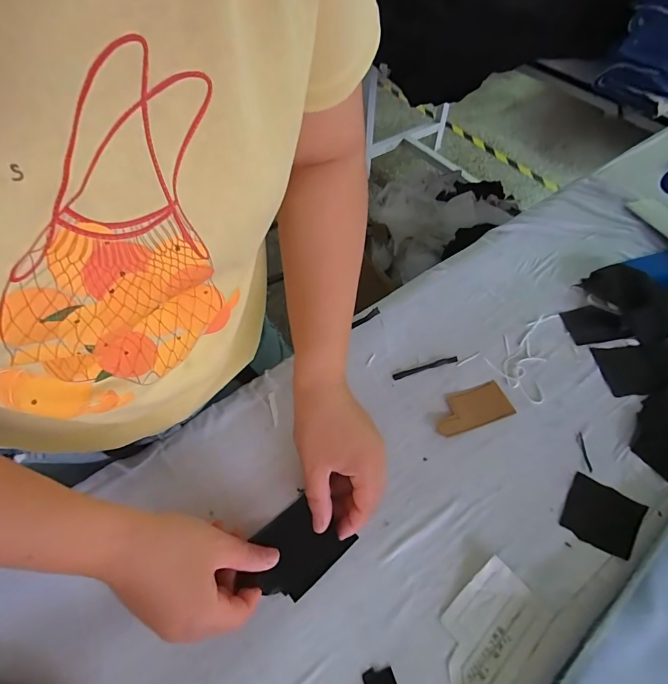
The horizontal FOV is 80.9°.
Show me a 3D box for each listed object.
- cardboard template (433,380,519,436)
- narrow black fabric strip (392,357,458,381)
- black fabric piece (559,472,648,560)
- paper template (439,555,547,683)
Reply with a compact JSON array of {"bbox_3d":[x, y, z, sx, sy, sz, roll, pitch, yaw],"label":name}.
[{"bbox_3d":[0.138,0.067,0.397,0.082,0.004,0.041,-15,58,-10],"label":"cardboard template"},{"bbox_3d":[0.098,0.028,0.424,0.074,0.004,0.009,-14,57,-10],"label":"narrow black fabric strip"},{"bbox_3d":[0.232,0.150,0.340,0.055,0.005,0.056,32,62,19],"label":"black fabric piece"},{"bbox_3d":[0.116,0.221,0.298,0.092,0.005,0.057,-36,61,-20],"label":"paper template"}]

